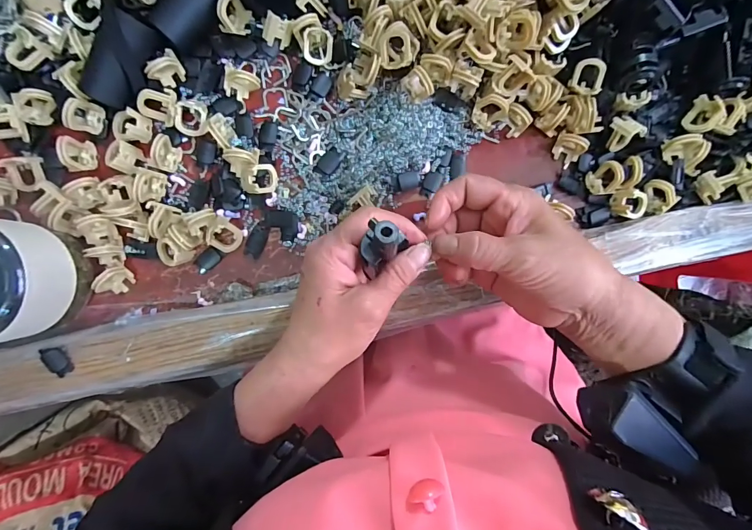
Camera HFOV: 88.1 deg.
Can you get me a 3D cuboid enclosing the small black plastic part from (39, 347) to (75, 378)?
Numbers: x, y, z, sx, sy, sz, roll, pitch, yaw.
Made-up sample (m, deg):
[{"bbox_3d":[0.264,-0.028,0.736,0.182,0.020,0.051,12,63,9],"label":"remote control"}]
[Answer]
[{"bbox_3d":[-0.226,0.068,0.276,0.015,0.005,0.023,-32,93,-2],"label":"small black plastic part"}]

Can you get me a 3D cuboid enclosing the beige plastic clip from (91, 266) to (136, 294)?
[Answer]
[{"bbox_3d":[-0.192,0.012,0.285,0.018,0.022,0.019,0,91,-3],"label":"beige plastic clip"}]

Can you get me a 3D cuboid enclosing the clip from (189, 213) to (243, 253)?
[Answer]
[{"bbox_3d":[-0.120,-0.025,0.290,0.037,0.017,0.021,32,89,-3],"label":"clip"}]

